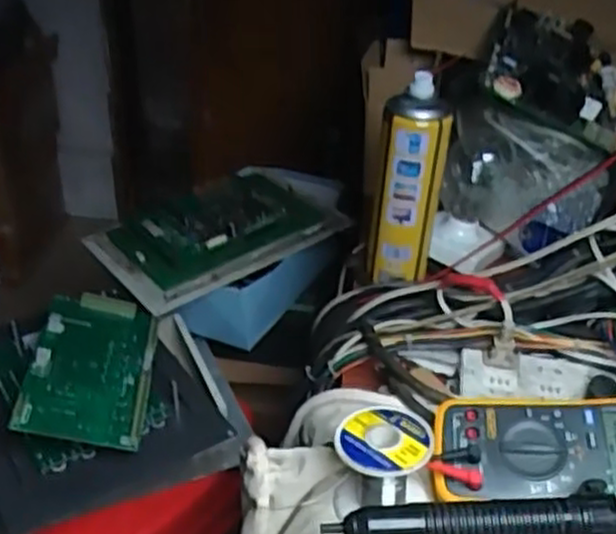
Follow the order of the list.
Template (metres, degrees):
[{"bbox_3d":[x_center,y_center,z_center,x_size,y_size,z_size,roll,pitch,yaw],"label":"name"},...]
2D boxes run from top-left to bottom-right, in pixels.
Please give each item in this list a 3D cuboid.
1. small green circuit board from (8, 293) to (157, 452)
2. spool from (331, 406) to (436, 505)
[{"bbox_3d":[-0.225,0.102,0.778,0.118,0.014,0.205,15,37,-14],"label":"small green circuit board"},{"bbox_3d":[0.052,0.140,0.516,0.059,0.064,0.064,21,38,26],"label":"spool"}]

